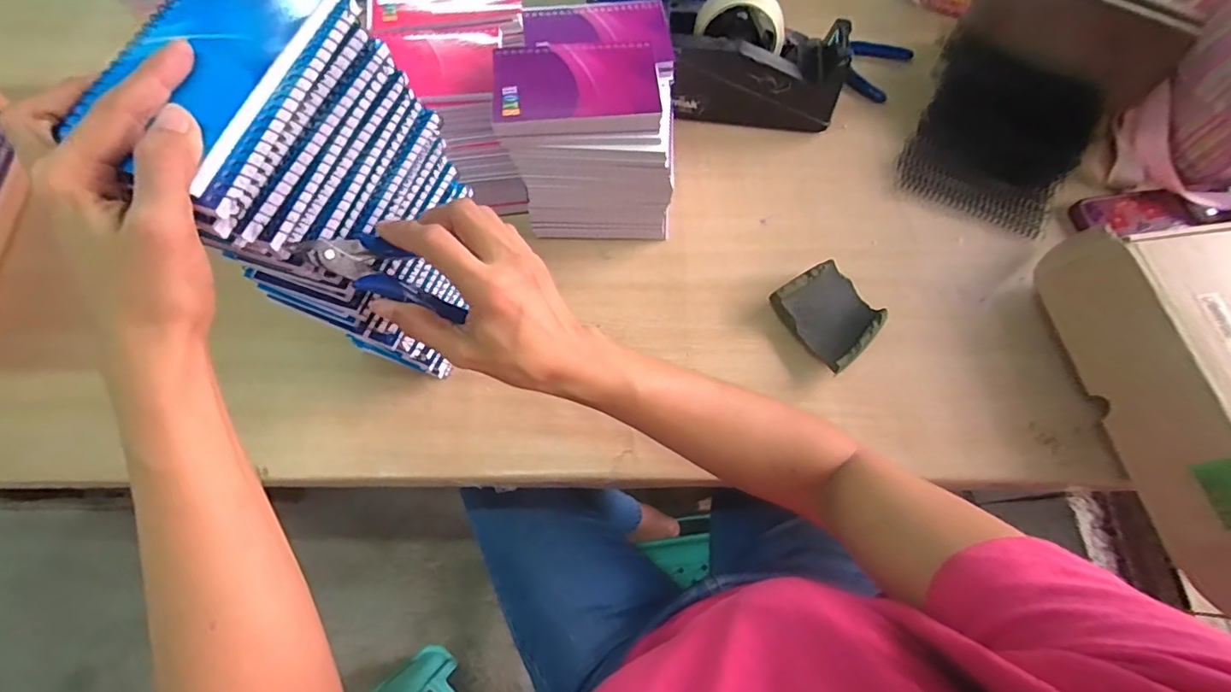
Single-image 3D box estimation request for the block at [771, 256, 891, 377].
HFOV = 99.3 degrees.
[{"bbox_3d":[0.199,-0.026,0.486,0.071,0.038,0.089,-29,71,-9],"label":"block"}]

